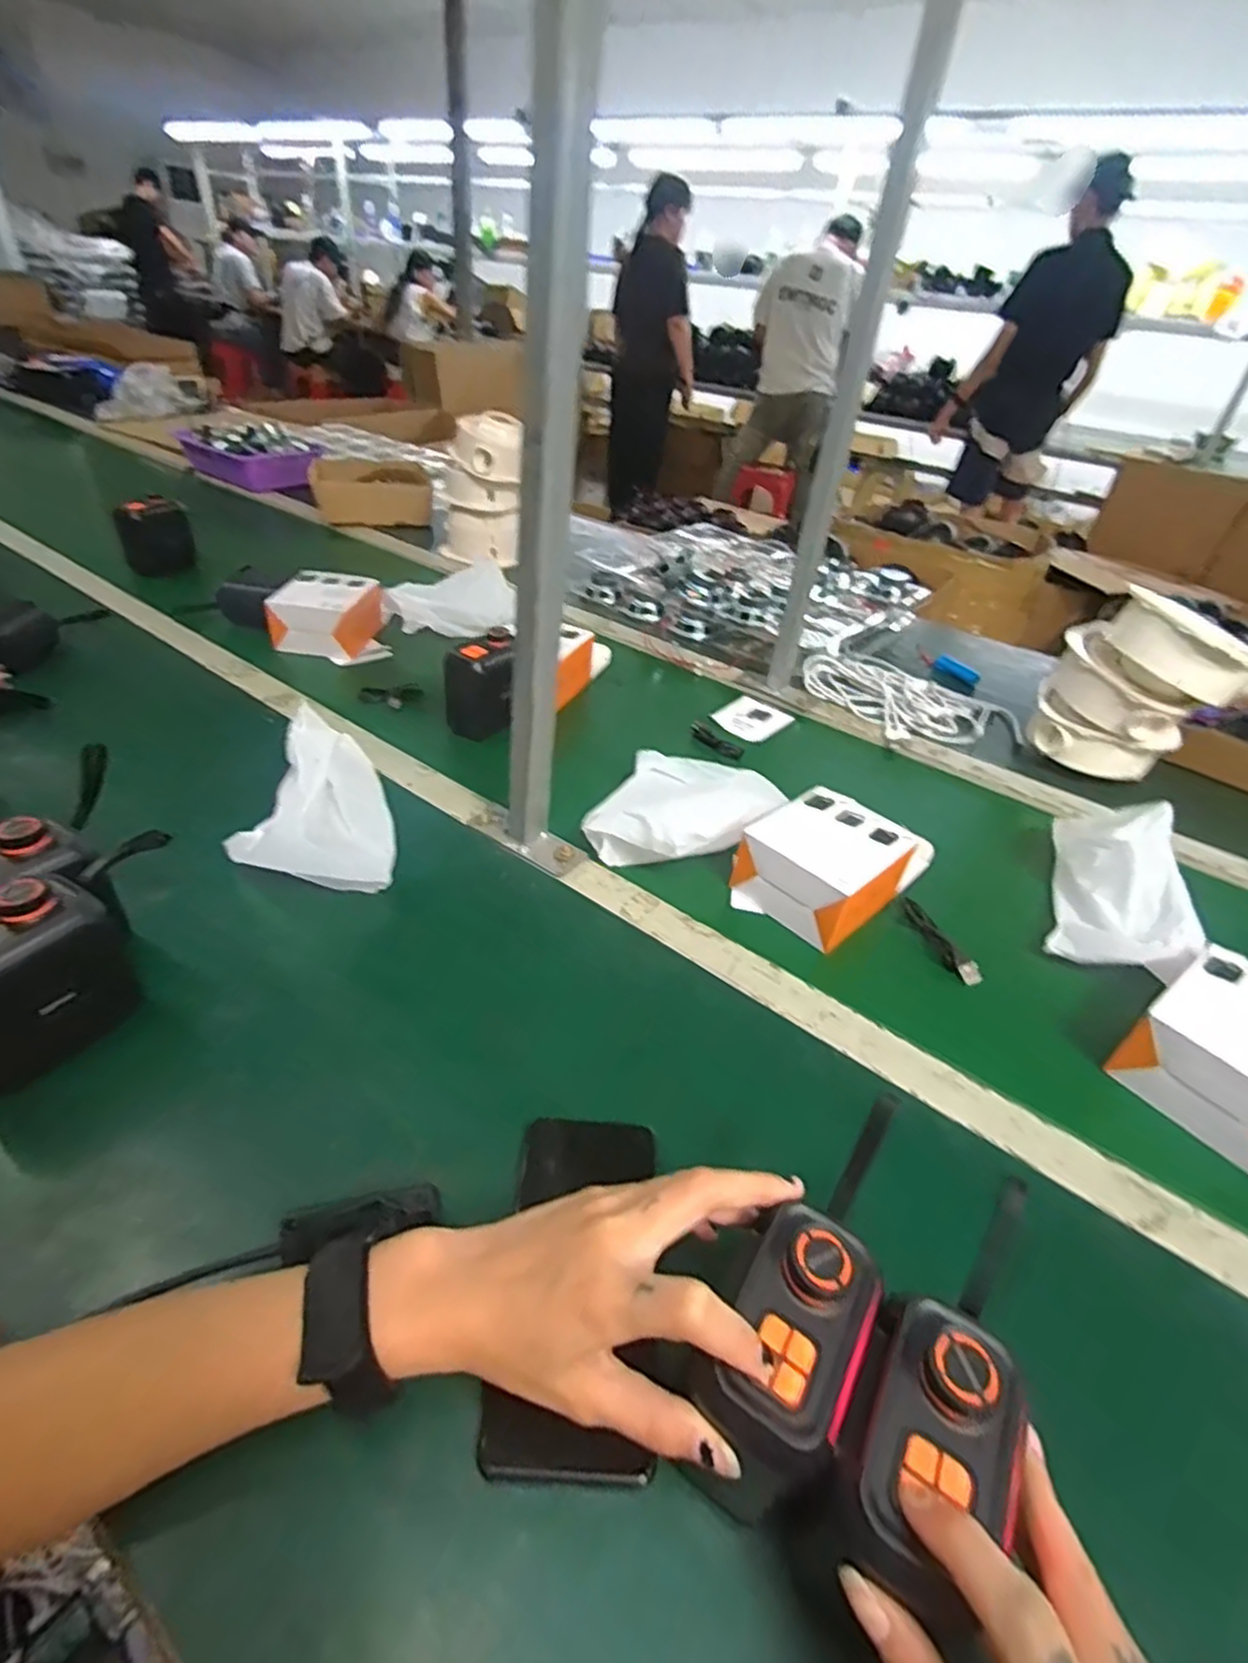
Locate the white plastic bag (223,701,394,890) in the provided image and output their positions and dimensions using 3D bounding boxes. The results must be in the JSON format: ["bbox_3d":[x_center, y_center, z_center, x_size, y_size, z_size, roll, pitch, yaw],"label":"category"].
[{"bbox_3d":[-0.251,-0.021,0.573,0.112,0.067,0.174,-8,41,-20],"label":"white plastic bag"}]

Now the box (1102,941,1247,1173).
[{"bbox_3d":[0.401,0.144,0.468,0.115,0.064,0.103,-21,47,-32],"label":"box"}]

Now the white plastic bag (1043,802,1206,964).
[{"bbox_3d":[0.412,0.044,0.587,0.092,0.085,0.172,23,41,18],"label":"white plastic bag"}]

